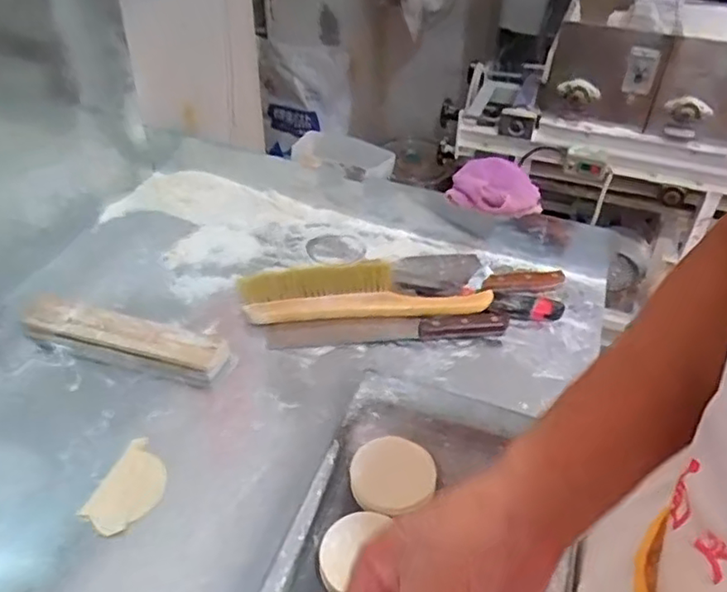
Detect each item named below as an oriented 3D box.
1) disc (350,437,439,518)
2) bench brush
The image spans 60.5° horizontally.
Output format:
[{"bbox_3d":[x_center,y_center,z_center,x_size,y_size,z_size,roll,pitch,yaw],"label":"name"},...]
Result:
[{"bbox_3d":[0.029,0.191,0.668,0.093,0.020,0.083,-21,47,-25],"label":"disc"},{"bbox_3d":[0.004,-0.011,0.913,0.353,0.035,0.139,1,42,0],"label":"bench brush"}]

